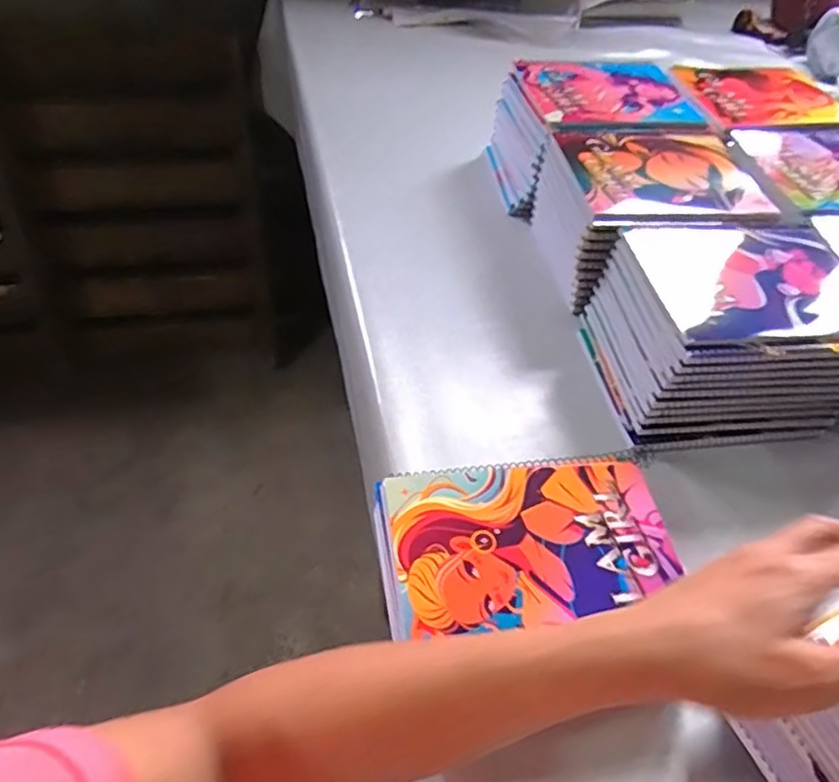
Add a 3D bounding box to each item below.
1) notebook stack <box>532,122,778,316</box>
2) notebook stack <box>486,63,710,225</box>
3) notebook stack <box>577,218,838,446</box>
[{"bbox_3d":[0.244,-0.189,0.689,0.212,0.123,0.163,-8,51,-13],"label":"notebook stack"},{"bbox_3d":[0.209,-0.318,0.787,0.232,0.116,0.158,-11,52,-15],"label":"notebook stack"},{"bbox_3d":[0.286,-0.056,0.587,0.216,0.113,0.167,-4,50,-10],"label":"notebook stack"}]

